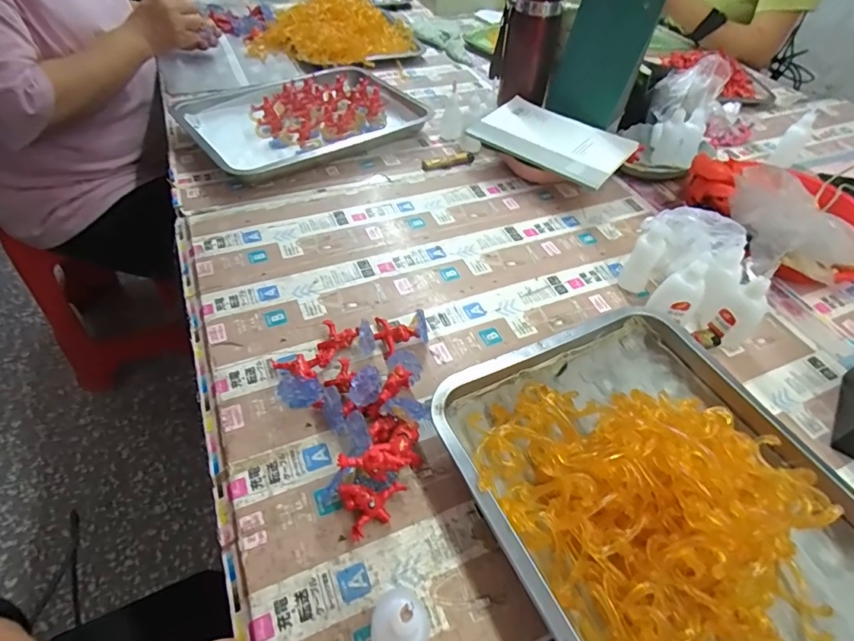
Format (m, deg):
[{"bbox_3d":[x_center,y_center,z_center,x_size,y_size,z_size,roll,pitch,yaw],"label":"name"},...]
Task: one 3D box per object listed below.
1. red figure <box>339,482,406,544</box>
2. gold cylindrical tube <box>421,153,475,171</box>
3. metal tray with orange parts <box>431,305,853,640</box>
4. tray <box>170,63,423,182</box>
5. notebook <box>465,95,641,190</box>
[{"bbox_3d":[-0.036,0.132,0.336,0.045,0.018,0.035,-16,52,-17],"label":"red figure"},{"bbox_3d":[0.034,-0.240,0.706,0.079,0.018,0.021,-13,51,-14],"label":"gold cylindrical tube"},{"bbox_3d":[0.187,0.134,0.316,0.264,0.073,0.343,-20,53,-20],"label":"metal tray with orange parts"},{"bbox_3d":[-0.202,-0.344,0.773,0.361,0.035,0.291,-27,56,-25],"label":"tray"},{"bbox_3d":[0.173,-0.254,0.645,0.201,0.024,0.143,30,53,21],"label":"notebook"}]

